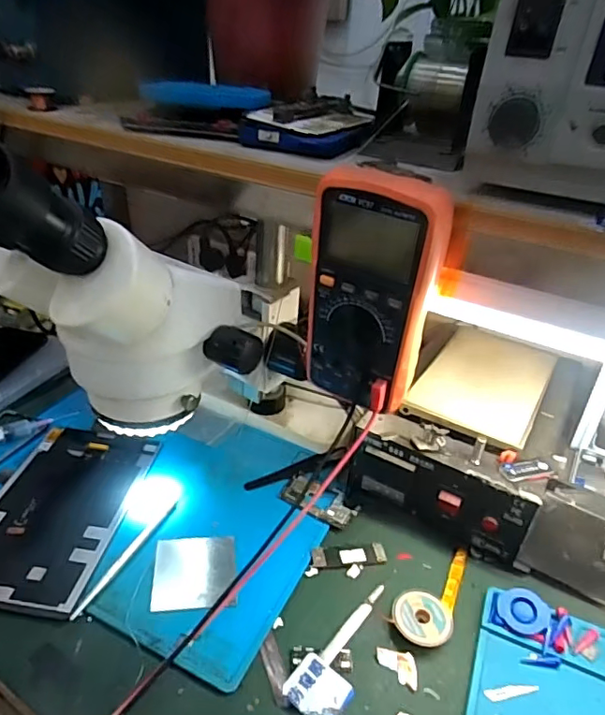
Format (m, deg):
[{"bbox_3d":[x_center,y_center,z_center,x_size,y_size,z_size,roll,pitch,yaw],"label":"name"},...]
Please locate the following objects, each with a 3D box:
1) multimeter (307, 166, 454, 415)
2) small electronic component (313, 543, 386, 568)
[{"bbox_3d":[0.048,-0.044,0.382,0.086,0.170,0.035,23,37,28],"label":"multimeter"},{"bbox_3d":[0.041,0.173,0.462,0.064,0.004,0.019,1,35,-8],"label":"small electronic component"}]

